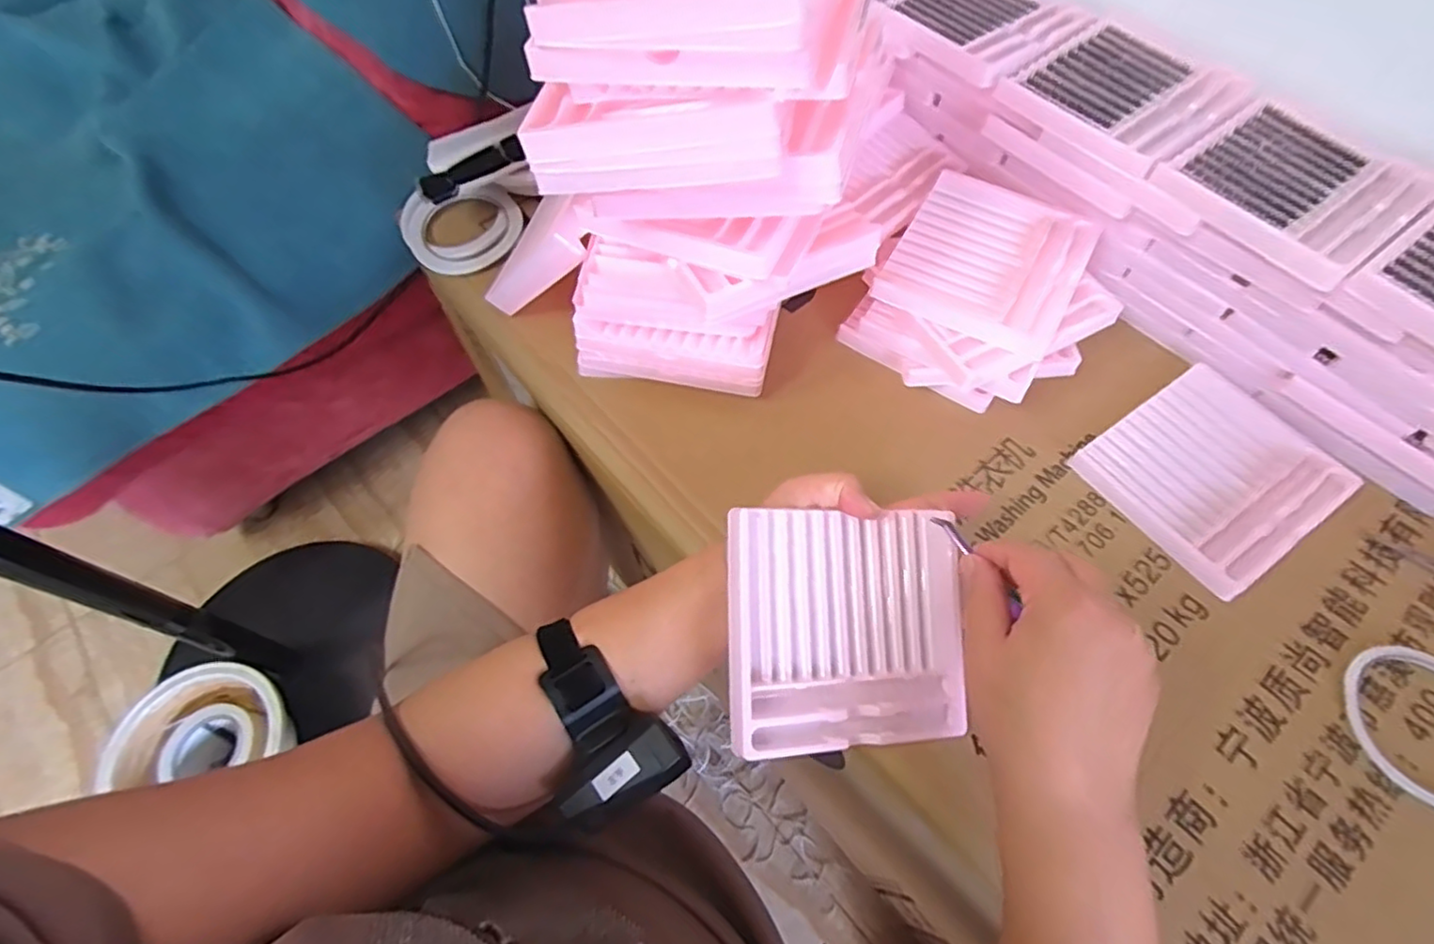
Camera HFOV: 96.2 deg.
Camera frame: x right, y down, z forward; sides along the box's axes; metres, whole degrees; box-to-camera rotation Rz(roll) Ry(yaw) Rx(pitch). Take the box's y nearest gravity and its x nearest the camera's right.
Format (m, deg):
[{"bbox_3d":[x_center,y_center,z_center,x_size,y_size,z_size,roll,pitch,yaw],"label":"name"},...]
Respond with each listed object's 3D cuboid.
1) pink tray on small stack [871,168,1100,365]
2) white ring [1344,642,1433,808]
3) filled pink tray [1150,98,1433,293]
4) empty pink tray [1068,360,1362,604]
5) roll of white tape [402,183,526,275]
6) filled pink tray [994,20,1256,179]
[{"bbox_3d":[0.205,-0.160,0.487,0.130,0.017,0.140,29,66,16],"label":"pink tray on small stack"},{"bbox_3d":[0.410,0.149,0.368,0.082,0.010,0.090,-1,61,1],"label":"white ring"},{"bbox_3d":[0.393,-0.196,0.438,0.136,0.014,0.129,-34,65,-16],"label":"filled pink tray"},{"bbox_3d":[0.352,-0.001,0.456,0.147,0.009,0.131,-32,65,-15],"label":"empty pink tray"},{"bbox_3d":[-0.224,-0.217,0.572,0.100,0.020,0.105,-1,61,1],"label":"roll of white tape"},{"bbox_3d":[0.309,-0.287,0.486,0.138,0.012,0.129,-36,66,-17],"label":"filled pink tray"}]

